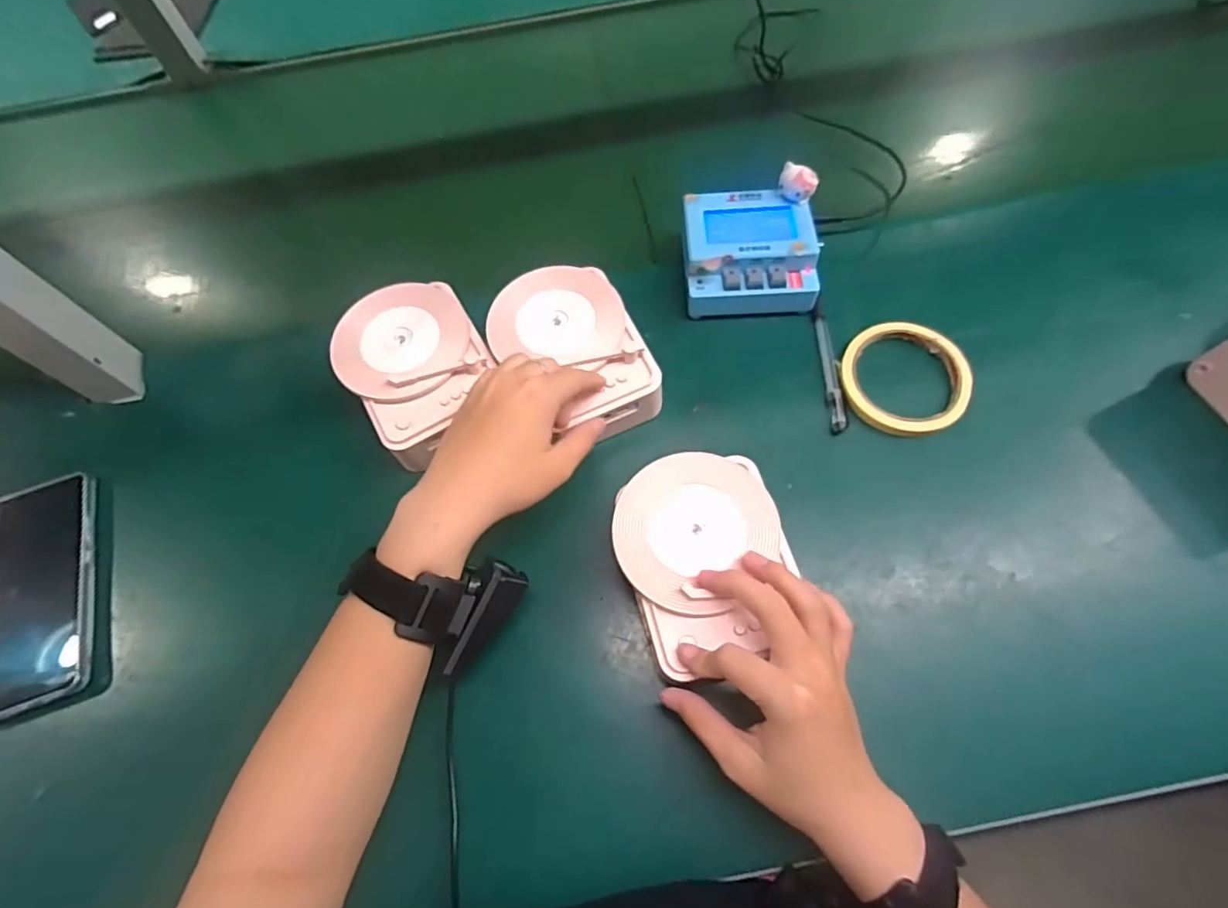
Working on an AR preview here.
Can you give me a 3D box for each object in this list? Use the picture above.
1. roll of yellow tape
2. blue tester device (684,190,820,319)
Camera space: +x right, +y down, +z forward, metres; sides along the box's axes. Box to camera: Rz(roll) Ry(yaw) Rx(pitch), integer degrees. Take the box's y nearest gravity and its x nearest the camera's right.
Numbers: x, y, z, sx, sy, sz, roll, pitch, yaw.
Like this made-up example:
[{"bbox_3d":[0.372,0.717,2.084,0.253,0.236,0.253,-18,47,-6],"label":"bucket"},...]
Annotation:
[{"bbox_3d":[0.221,-0.057,0.440,0.092,0.010,0.092,-1,66,3],"label":"roll of yellow tape"},{"bbox_3d":[0.109,-0.164,0.478,0.106,0.047,0.100,-2,65,3],"label":"blue tester device"}]

